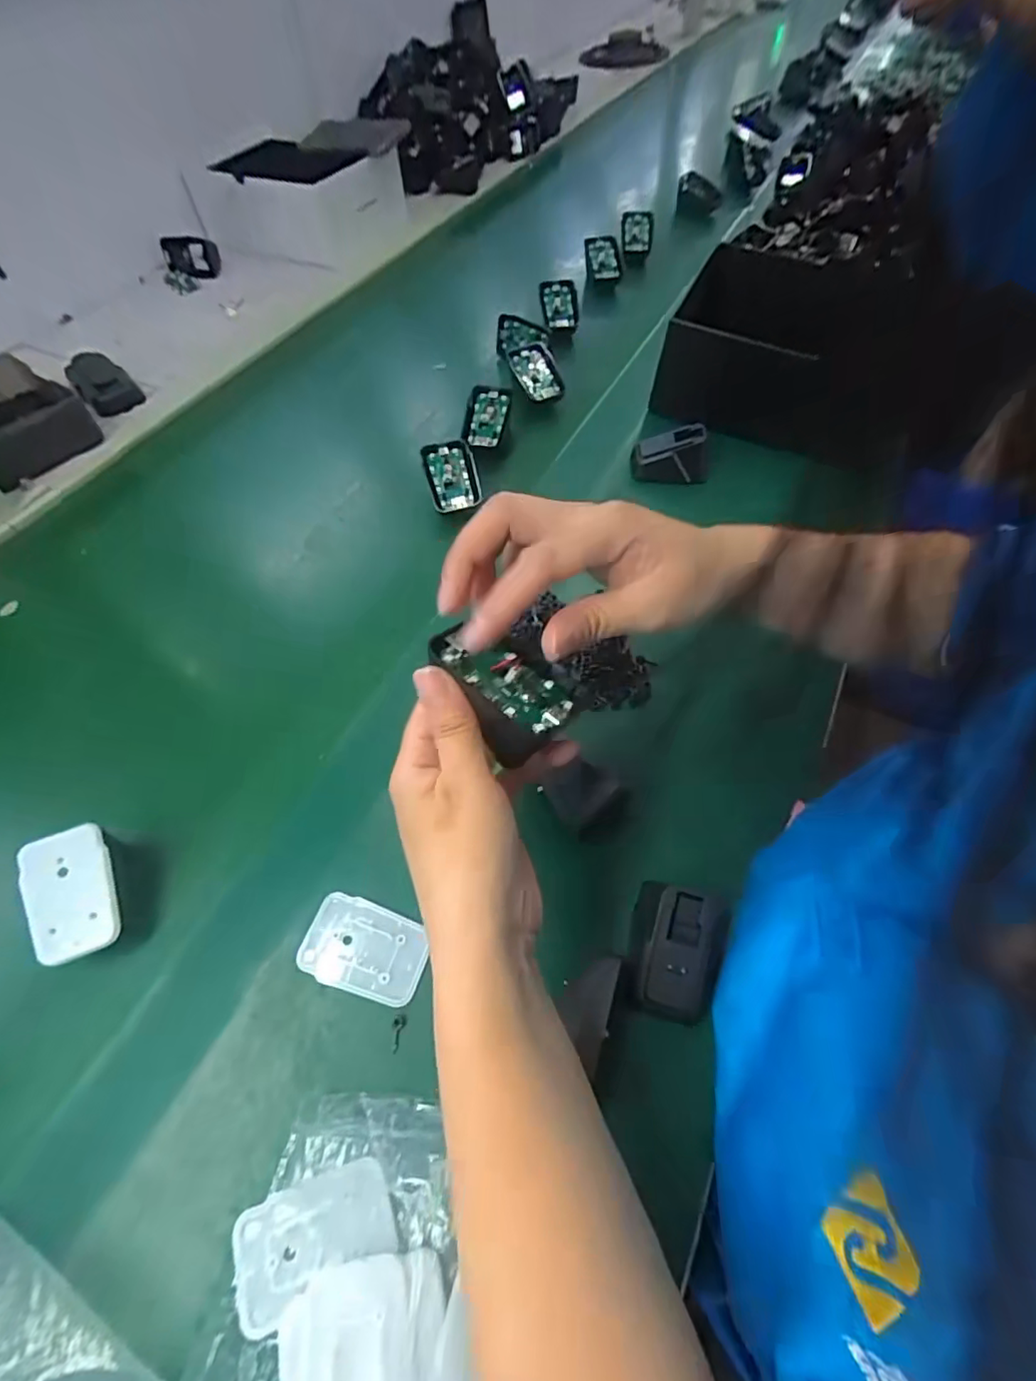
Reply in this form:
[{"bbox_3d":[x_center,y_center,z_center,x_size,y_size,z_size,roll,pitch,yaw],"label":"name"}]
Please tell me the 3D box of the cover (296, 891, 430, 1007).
[{"bbox_3d":[-0.087,0.146,0.313,0.068,0.007,0.045,14,59,10],"label":"cover"}]

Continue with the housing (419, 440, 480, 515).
[{"bbox_3d":[-0.060,-0.194,0.496,0.045,0.012,0.068,-14,82,-4],"label":"housing"}]

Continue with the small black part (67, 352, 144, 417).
[{"bbox_3d":[-0.452,-0.335,0.595,0.051,0.020,0.109,-38,65,-20],"label":"small black part"}]

